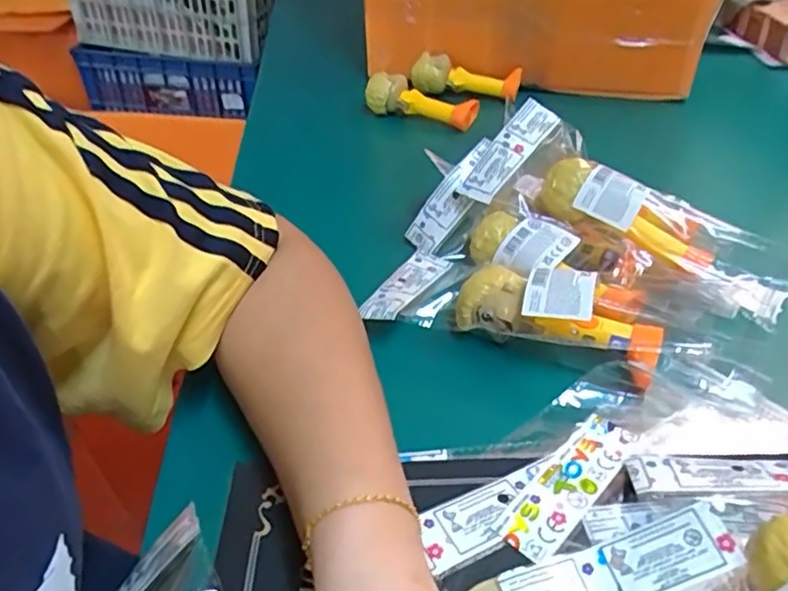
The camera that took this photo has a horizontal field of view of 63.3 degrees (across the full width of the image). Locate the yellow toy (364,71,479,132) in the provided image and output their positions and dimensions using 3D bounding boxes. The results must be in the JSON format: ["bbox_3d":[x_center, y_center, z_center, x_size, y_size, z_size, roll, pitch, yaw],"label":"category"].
[{"bbox_3d":[0.026,-0.209,0.683,0.121,0.038,0.032,17,42,22],"label":"yellow toy"}]

